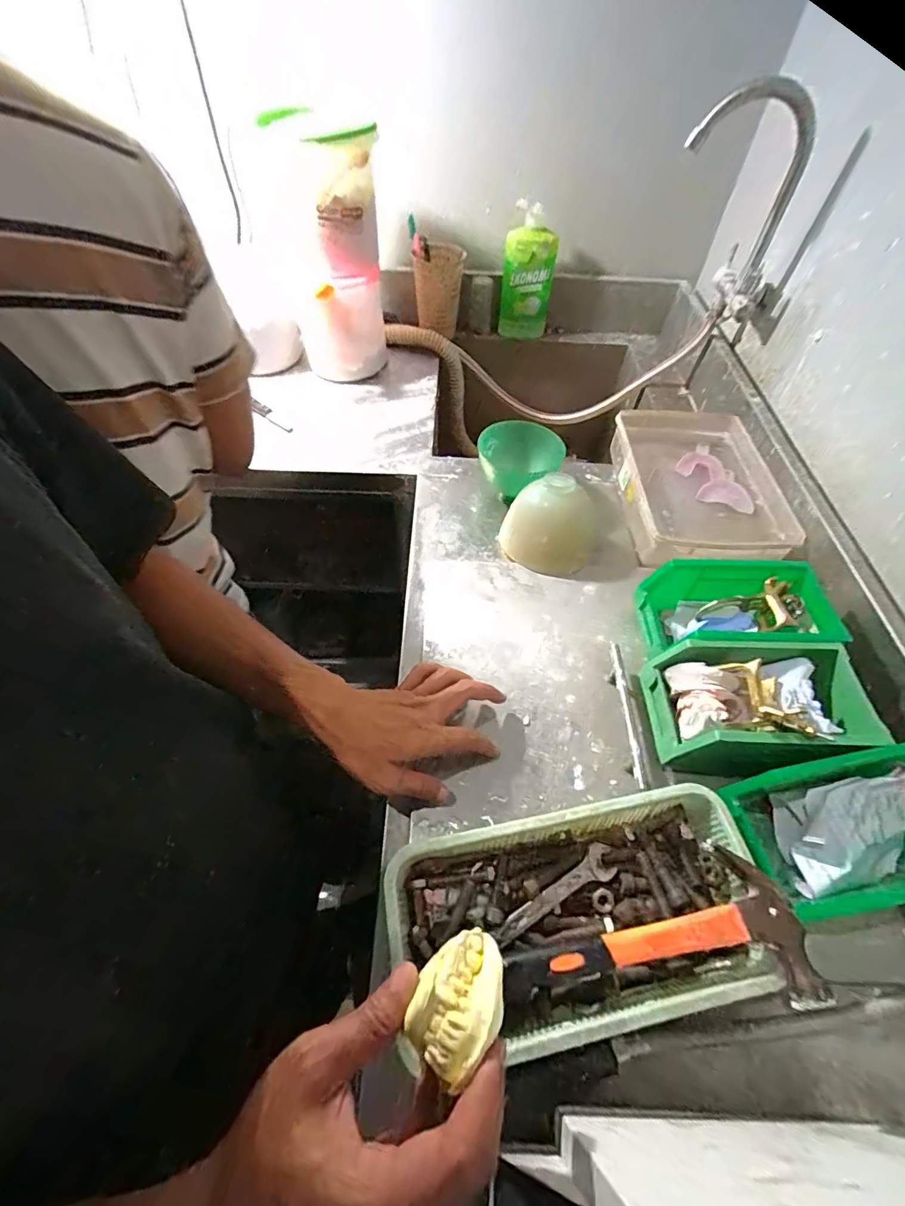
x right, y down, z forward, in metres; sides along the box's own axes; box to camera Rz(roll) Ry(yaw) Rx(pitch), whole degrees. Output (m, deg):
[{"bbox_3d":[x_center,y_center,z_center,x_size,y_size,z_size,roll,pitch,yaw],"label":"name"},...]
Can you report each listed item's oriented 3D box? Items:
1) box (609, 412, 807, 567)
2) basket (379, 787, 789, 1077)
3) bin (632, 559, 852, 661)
[{"bbox_3d":[0.335,-0.166,0.677,0.188,0.071,0.277,2,54,-1],"label":"box"},{"bbox_3d":[0.092,0.239,0.364,0.285,0.063,0.142,-7,55,-7],"label":"basket"},{"bbox_3d":[0.297,0.018,0.504,0.177,0.085,0.097,3,54,0],"label":"bin"}]

